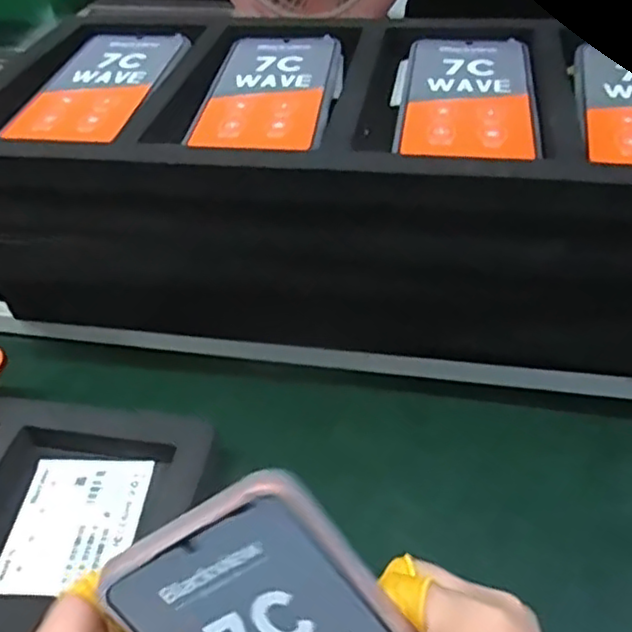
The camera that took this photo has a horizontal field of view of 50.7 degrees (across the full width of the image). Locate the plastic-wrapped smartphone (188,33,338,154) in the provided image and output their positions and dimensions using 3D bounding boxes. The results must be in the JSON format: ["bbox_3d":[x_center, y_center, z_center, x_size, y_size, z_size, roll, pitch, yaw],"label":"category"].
[{"bbox_3d":[-0.028,-0.145,0.424,0.077,0.010,0.150,3,43,7],"label":"plastic-wrapped smartphone"}]

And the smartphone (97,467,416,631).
[{"bbox_3d":[0.000,0.129,0.235,0.077,0.160,0.007,-32,16,10],"label":"smartphone"}]

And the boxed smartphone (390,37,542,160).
[{"bbox_3d":[0.090,-0.138,0.408,0.083,0.011,0.155,5,43,9],"label":"boxed smartphone"}]

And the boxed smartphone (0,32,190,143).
[{"bbox_3d":[-0.139,-0.159,0.449,0.080,0.012,0.153,4,43,8],"label":"boxed smartphone"}]

